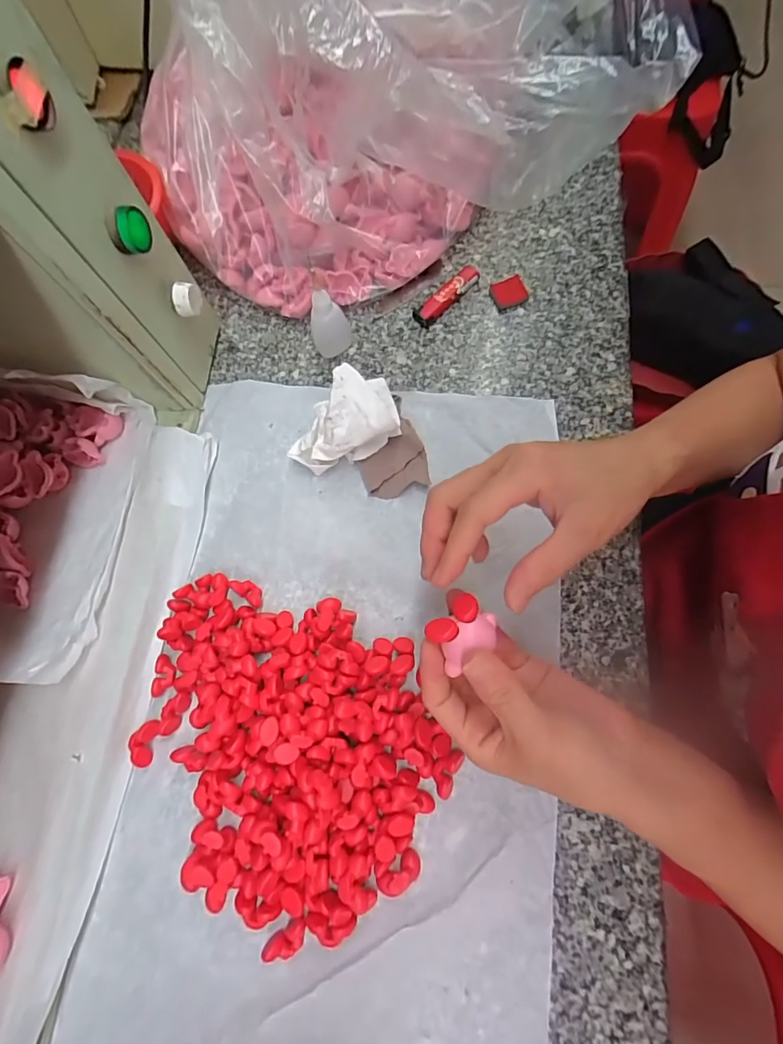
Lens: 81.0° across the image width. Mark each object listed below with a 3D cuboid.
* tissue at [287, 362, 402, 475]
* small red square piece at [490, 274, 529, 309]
[{"bbox_3d":[-0.044,-0.083,0.387,0.096,0.049,0.064,-23,71,-2],"label":"tissue"},{"bbox_3d":[0.112,-0.219,0.438,0.032,0.007,0.032,-21,70,-1],"label":"small red square piece"}]

